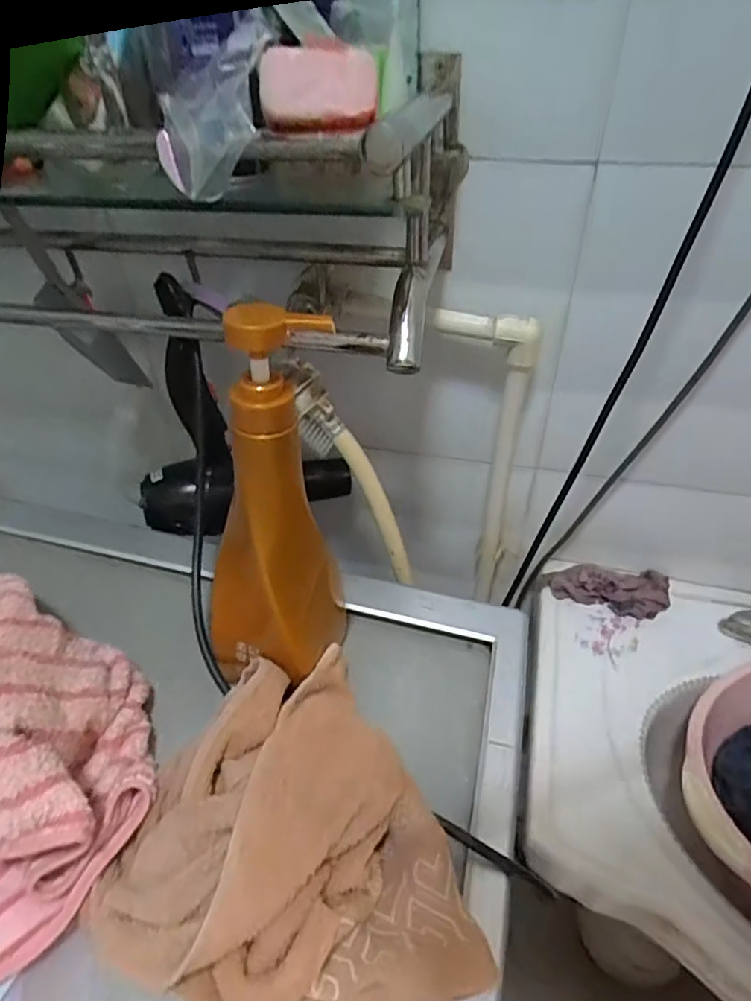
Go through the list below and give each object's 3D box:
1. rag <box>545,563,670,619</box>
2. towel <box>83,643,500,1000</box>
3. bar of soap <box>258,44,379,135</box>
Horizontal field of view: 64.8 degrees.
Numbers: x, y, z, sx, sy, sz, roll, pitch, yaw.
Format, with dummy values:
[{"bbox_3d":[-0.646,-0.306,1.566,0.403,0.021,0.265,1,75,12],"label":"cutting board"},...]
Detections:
[{"bbox_3d":[0.282,0.108,0.710,0.136,0.031,0.067,1,41,2],"label":"rag"},{"bbox_3d":[-0.060,0.194,0.354,0.193,0.065,0.207,-13,42,-14],"label":"towel"},{"bbox_3d":[-0.029,-0.215,0.310,0.060,0.036,0.018,9,40,11],"label":"bar of soap"}]

